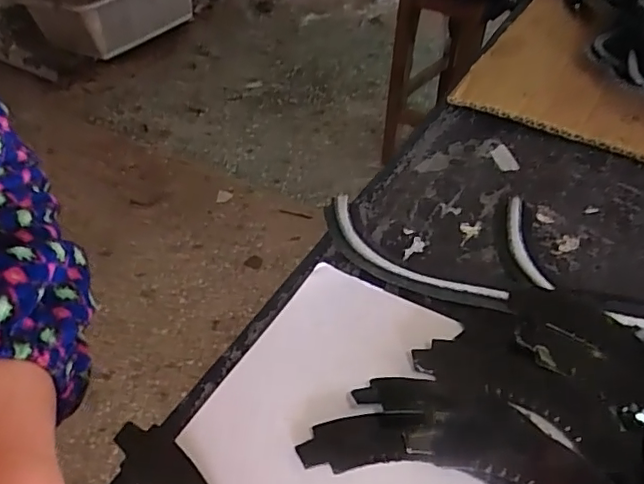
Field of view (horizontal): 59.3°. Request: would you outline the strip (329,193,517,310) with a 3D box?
[{"bbox_3d":[0.036,0.007,0.269,0.031,0.005,0.108,-32,53,-29],"label":"strip"}]

